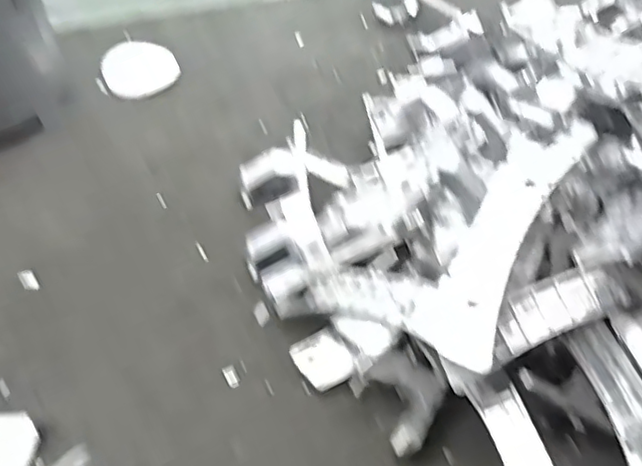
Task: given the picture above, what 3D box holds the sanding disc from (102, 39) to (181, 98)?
[{"bbox_3d":[-0.180,-0.165,0.625,0.070,0.011,0.081,-24,55,-18],"label":"sanding disc"}]

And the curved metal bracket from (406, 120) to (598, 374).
[{"bbox_3d":[0.102,0.001,0.359,0.054,0.018,0.153,13,68,45],"label":"curved metal bracket"}]

